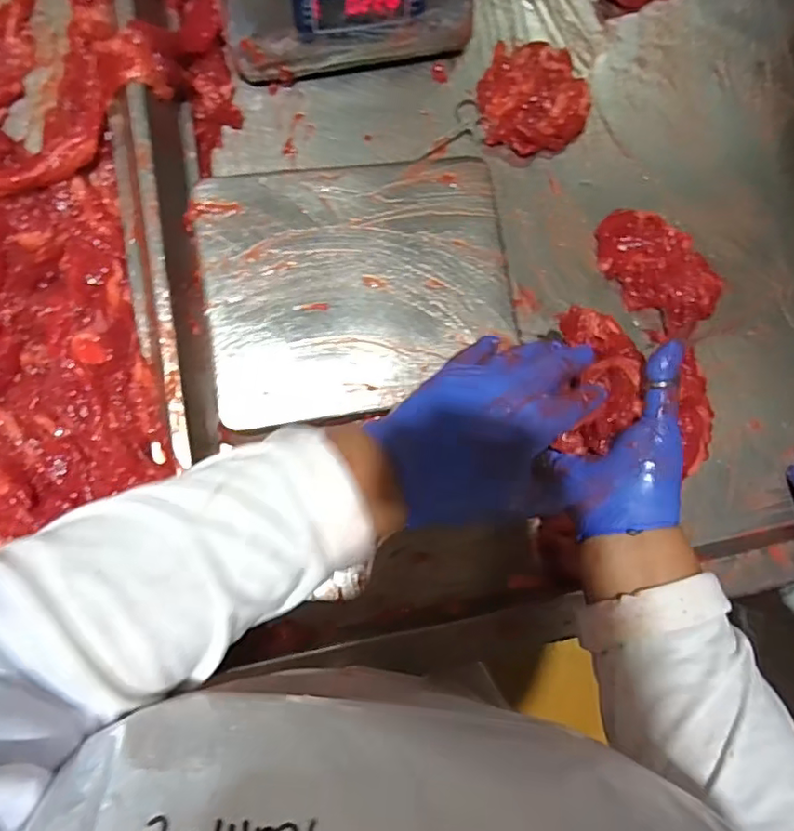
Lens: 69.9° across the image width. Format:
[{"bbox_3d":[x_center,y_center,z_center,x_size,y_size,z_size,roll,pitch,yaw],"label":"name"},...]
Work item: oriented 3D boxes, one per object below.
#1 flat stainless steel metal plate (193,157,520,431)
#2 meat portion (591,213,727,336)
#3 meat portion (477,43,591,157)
[{"bbox_3d":[-0.025,-0.094,0.412,0.217,0.011,0.182,-8,86,-9],"label":"flat stainless steel metal plate"},{"bbox_3d":[0.256,-0.144,0.559,0.085,0.036,0.138,-38,91,-9],"label":"meat portion"},{"bbox_3d":[0.136,-0.321,0.568,0.103,0.030,0.112,-9,86,-9],"label":"meat portion"}]

